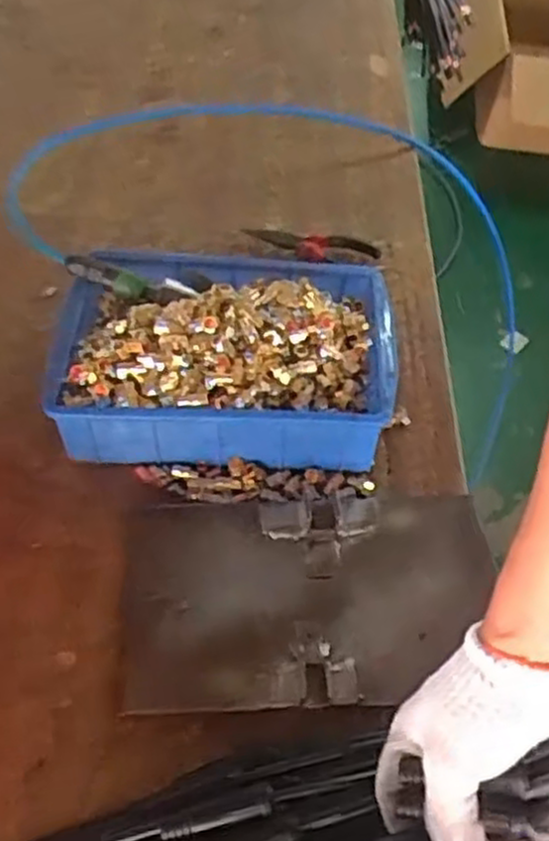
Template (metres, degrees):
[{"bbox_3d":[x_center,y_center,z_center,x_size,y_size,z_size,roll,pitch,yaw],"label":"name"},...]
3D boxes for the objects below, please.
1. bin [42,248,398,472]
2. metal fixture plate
[{"bbox_3d":[-0.044,-0.057,0.707,0.299,0.104,0.222,2,52,0],"label":"bin"},{"bbox_3d":[0.032,0.133,0.609,0.290,0.025,0.177,-3,52,-4],"label":"metal fixture plate"}]

